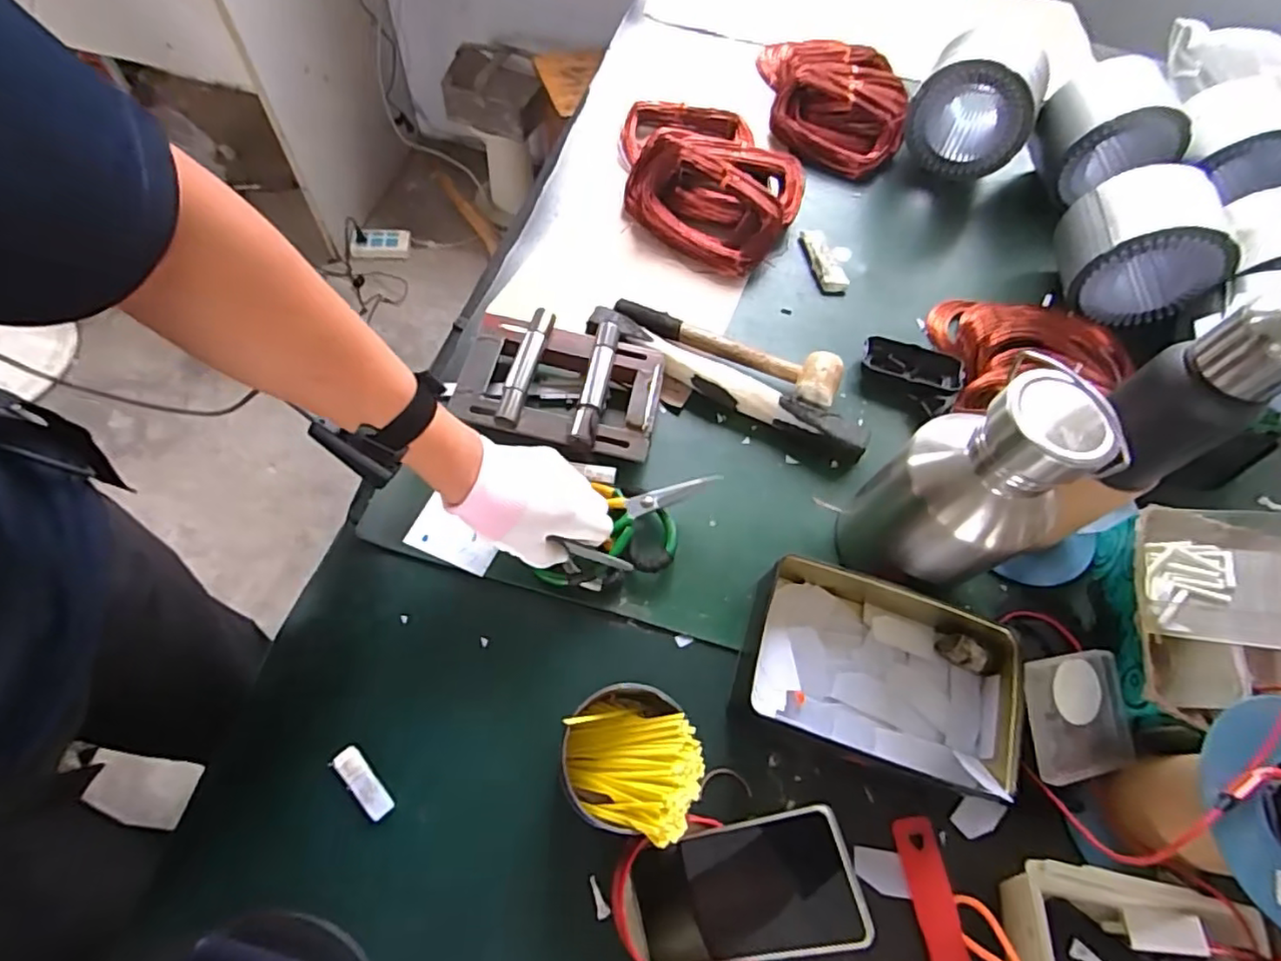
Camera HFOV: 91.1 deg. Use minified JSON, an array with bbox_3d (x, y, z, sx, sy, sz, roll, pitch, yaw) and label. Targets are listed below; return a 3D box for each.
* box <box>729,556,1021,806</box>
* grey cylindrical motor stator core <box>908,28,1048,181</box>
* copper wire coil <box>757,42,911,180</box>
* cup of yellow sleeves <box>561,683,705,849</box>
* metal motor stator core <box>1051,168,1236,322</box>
[{"bbox_3d":[0.205,0.163,0.531,0.239,0.056,0.150,18,62,4],"label":"box"},{"bbox_3d":[0.454,-0.506,0.844,0.161,0.155,0.079,20,62,6],"label":"grey cylindrical motor stator core"},{"bbox_3d":[0.285,-0.553,0.931,0.196,0.075,0.257,3,62,-4],"label":"copper wire coil"},{"bbox_3d":[-0.009,0.209,0.478,0.104,0.094,0.101,2,62,-4],"label":"cup of yellow sleeves"},{"bbox_3d":[0.594,-0.272,0.754,0.151,0.151,0.121,11,62,0],"label":"metal motor stator core"}]

